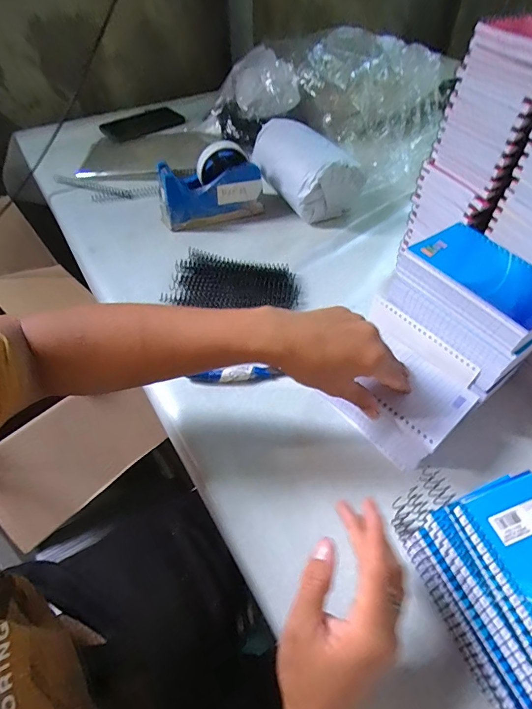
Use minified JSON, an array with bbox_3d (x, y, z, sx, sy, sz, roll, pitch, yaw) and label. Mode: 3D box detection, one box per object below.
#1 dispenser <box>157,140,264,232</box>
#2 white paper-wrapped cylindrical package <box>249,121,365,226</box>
[{"bbox_3d":[-0.085,-0.259,0.602,0.159,0.098,0.056,-13,53,-9],"label":"dispenser"},{"bbox_3d":[0.063,-0.309,0.642,0.120,0.093,0.171,-26,56,-19],"label":"white paper-wrapped cylindrical package"}]

